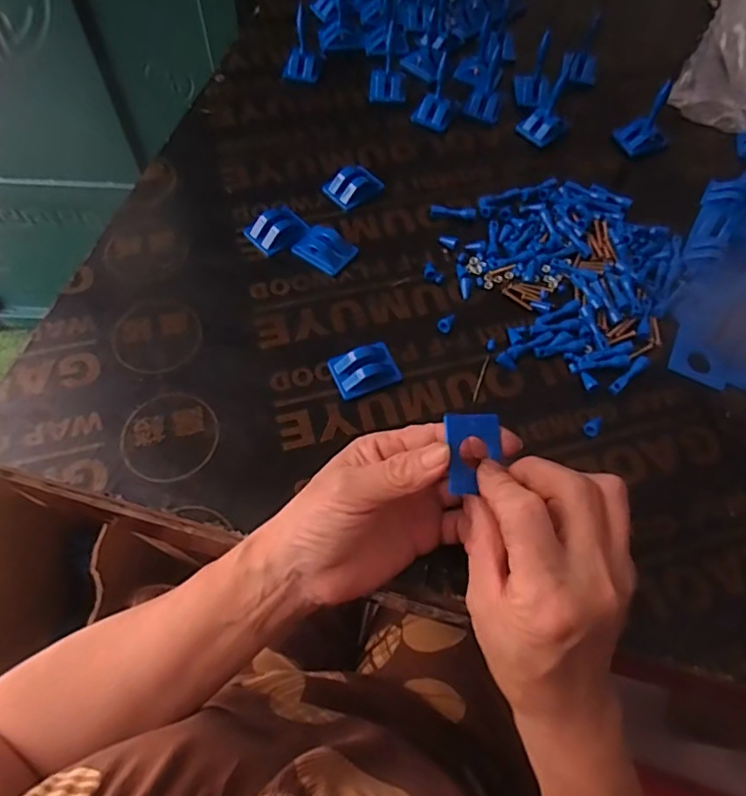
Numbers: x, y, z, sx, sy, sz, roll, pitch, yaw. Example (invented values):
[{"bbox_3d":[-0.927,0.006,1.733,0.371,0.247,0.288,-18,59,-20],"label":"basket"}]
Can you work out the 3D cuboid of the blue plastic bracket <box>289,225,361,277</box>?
[{"bbox_3d":[-0.037,-0.119,0.443,0.041,0.009,0.036,36,68,15],"label":"blue plastic bracket"}]

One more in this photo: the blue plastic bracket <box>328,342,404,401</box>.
[{"bbox_3d":[-0.006,-0.019,0.392,0.044,0.012,0.032,-21,66,-12],"label":"blue plastic bracket"}]

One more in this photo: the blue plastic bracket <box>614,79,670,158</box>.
[{"bbox_3d":[0.251,-0.253,0.501,0.038,0.050,0.033,-18,65,-10],"label":"blue plastic bracket"}]

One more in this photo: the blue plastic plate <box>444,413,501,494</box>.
[{"bbox_3d":[0.052,0.028,0.285,0.032,0.005,0.043,8,74,-23],"label":"blue plastic plate"}]

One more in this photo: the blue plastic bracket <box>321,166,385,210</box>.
[{"bbox_3d":[-0.017,-0.180,0.475,0.033,0.011,0.044,40,69,17],"label":"blue plastic bracket"}]

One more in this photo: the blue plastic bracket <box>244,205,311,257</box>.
[{"bbox_3d":[-0.077,-0.134,0.447,0.042,0.013,0.034,-36,69,-17],"label":"blue plastic bracket"}]

